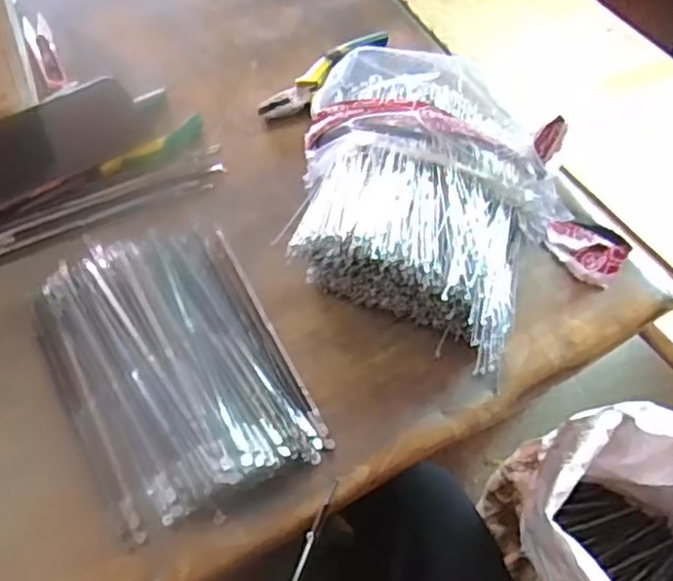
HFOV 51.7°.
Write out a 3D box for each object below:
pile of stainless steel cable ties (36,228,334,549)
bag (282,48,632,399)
[{"bbox_3d":[-0.105,0.042,0.447,0.139,0.032,0.199,-24,63,-19],"label":"pile of stainless steel cable ties"},{"bbox_3d":[0.076,-0.059,0.518,0.265,0.075,0.192,32,61,11],"label":"bag"}]

